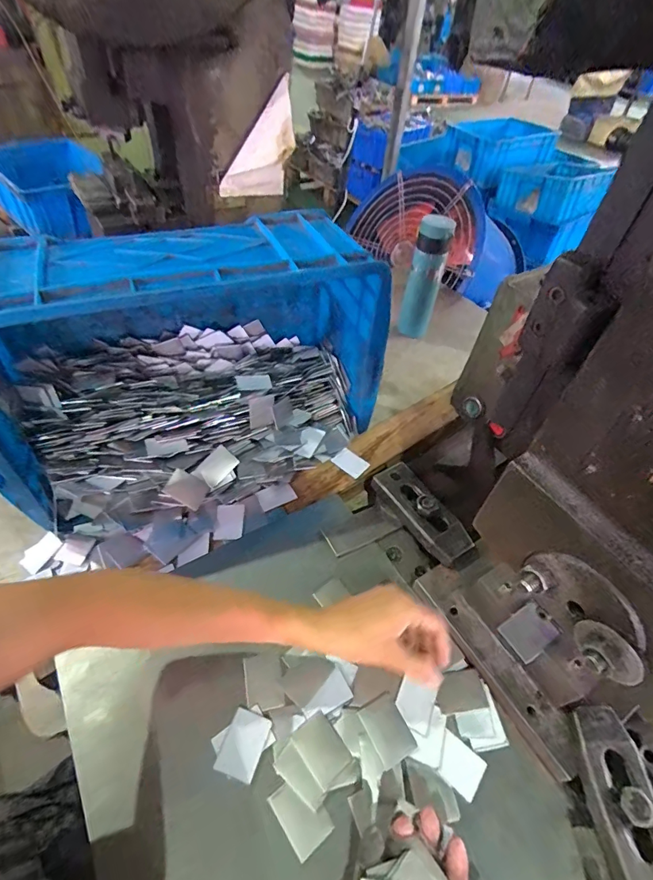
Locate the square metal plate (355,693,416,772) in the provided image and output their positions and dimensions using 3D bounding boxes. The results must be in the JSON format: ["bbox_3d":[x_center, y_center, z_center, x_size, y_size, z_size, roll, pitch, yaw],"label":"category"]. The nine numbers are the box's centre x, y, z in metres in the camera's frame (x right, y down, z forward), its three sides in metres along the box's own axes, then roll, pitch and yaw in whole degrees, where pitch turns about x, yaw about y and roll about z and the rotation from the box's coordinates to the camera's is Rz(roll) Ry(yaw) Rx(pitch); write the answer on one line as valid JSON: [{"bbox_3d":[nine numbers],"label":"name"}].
[{"bbox_3d":[0.055,0.261,0.382,0.034,0.006,0.048,-19,53,-21],"label":"square metal plate"}]

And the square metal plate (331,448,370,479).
[{"bbox_3d":[0.035,0.033,0.609,0.045,0.005,0.034,36,60,19],"label":"square metal plate"}]

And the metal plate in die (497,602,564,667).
[{"bbox_3d":[0.185,0.174,0.387,0.045,0.007,0.035,-32,63,-12],"label":"metal plate in die"}]

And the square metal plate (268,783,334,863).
[{"bbox_3d":[-0.021,0.306,0.347,0.033,0.005,0.048,-29,57,-28],"label":"square metal plate"}]

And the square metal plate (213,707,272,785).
[{"bbox_3d":[-0.072,0.265,0.370,0.034,0.004,0.047,12,51,19],"label":"square metal plate"}]

